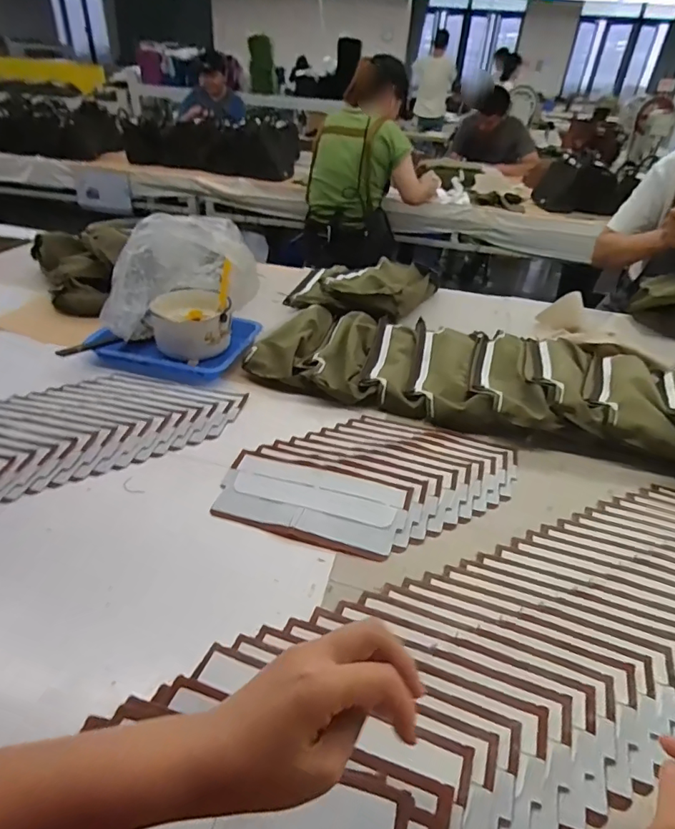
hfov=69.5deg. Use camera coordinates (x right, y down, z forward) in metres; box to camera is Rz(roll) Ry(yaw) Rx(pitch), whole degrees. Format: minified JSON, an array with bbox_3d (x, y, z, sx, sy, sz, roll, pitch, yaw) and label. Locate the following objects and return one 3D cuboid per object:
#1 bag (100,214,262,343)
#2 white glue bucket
[{"bbox_3d":[-0.288,-0.229,0.859,0.243,0.222,0.154,-26,45,-36],"label":"bag"},{"bbox_3d":[-0.267,-0.164,0.893,0.145,0.083,0.113,-9,37,-18],"label":"white glue bucket"}]

